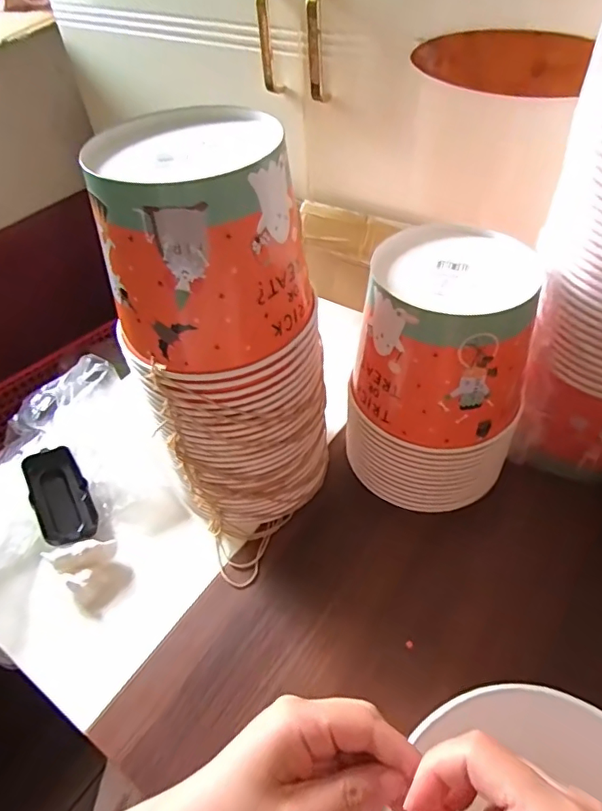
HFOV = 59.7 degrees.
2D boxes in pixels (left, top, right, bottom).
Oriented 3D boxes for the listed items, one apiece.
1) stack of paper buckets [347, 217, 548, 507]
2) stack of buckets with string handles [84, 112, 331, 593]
[{"bbox_3d":[0.129,-0.023,0.483,0.145,0.214,0.146,18,52,21],"label":"stack of paper buckets"},{"bbox_3d":[-0.058,-0.035,0.440,0.149,0.332,0.161,-28,51,-19],"label":"stack of buckets with string handles"}]

